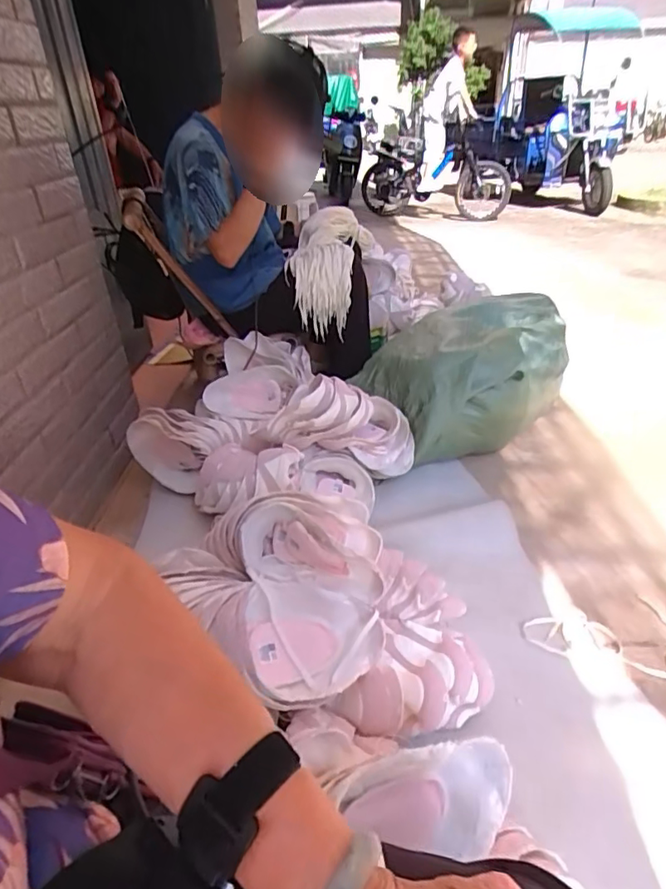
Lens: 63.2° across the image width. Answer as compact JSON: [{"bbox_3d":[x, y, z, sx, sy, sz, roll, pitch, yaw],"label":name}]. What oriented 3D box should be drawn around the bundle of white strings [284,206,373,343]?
[{"bbox_3d":[-0.016,-0.534,1.545,0.214,0.238,0.422,5,52,9],"label":"bundle of white strings"}]

